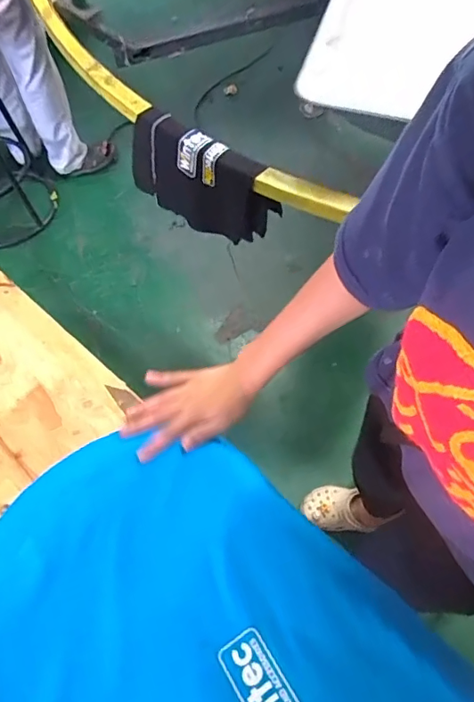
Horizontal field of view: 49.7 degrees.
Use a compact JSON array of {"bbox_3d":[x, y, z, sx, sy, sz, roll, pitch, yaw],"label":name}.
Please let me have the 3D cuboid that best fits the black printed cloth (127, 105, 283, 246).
[{"bbox_3d":[-0.093,-0.381,1.143,0.345,0.201,0.111,30,68,16],"label":"black printed cloth"}]

